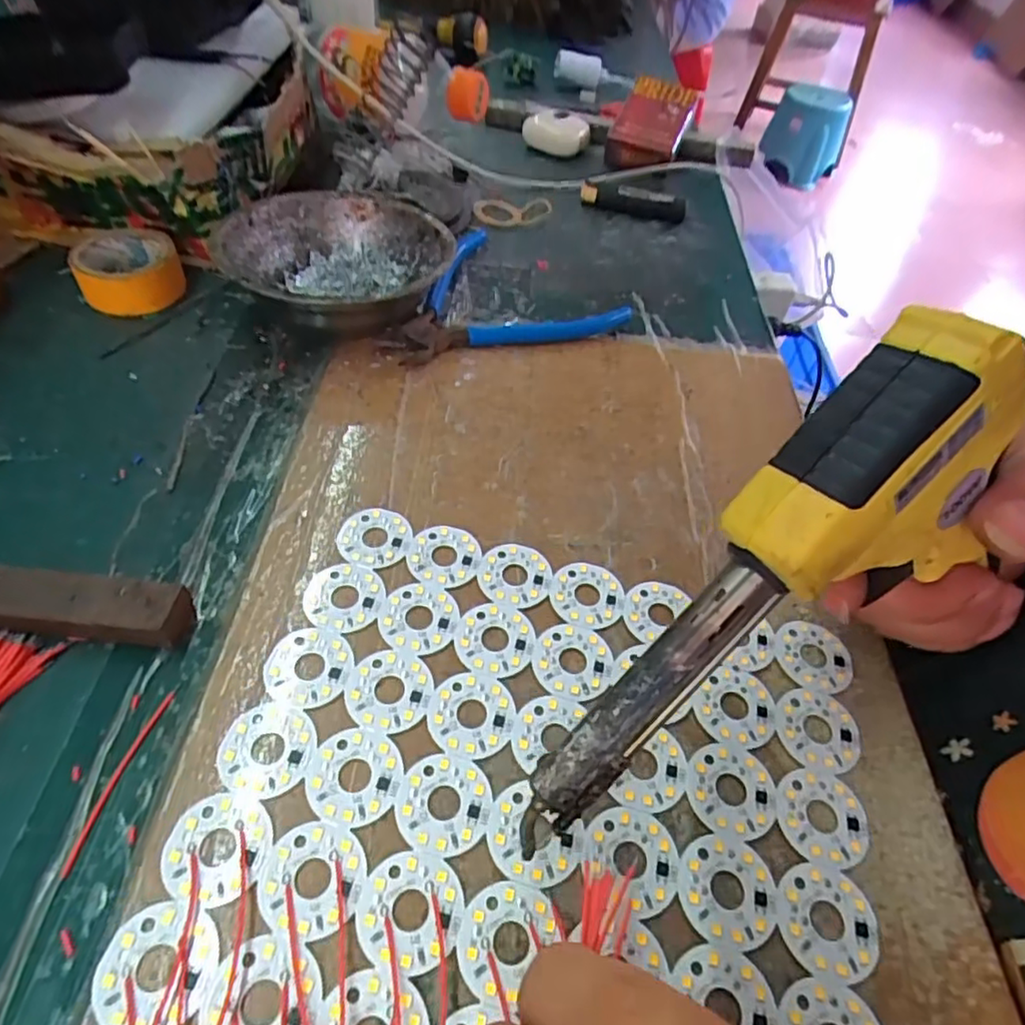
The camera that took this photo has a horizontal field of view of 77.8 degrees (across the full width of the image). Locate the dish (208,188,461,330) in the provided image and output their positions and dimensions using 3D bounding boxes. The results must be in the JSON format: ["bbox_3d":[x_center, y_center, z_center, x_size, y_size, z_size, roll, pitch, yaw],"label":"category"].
[{"bbox_3d":[-0.098,-0.137,0.362,0.119,0.042,0.120,3,51,-4],"label":"dish"}]

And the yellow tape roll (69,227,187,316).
[{"bbox_3d":[-0.217,-0.137,0.361,0.053,0.025,0.054,3,51,-4],"label":"yellow tape roll"}]

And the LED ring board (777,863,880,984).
[{"bbox_3d":[0.097,0.124,0.193,0.030,0.004,0.030,13,51,5],"label":"LED ring board"}]

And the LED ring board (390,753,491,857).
[{"bbox_3d":[-0.022,0.093,0.205,0.030,0.004,0.030,6,51,-1],"label":"LED ring board"}]

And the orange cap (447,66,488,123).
[{"bbox_3d":[-0.031,-0.295,0.447,0.028,0.036,0.025,-2,51,-8],"label":"orange cap"}]

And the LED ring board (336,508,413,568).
[{"bbox_3d":[-0.058,0.010,0.268,0.030,0.004,0.030,0,51,-6],"label":"LED ring board"}]

